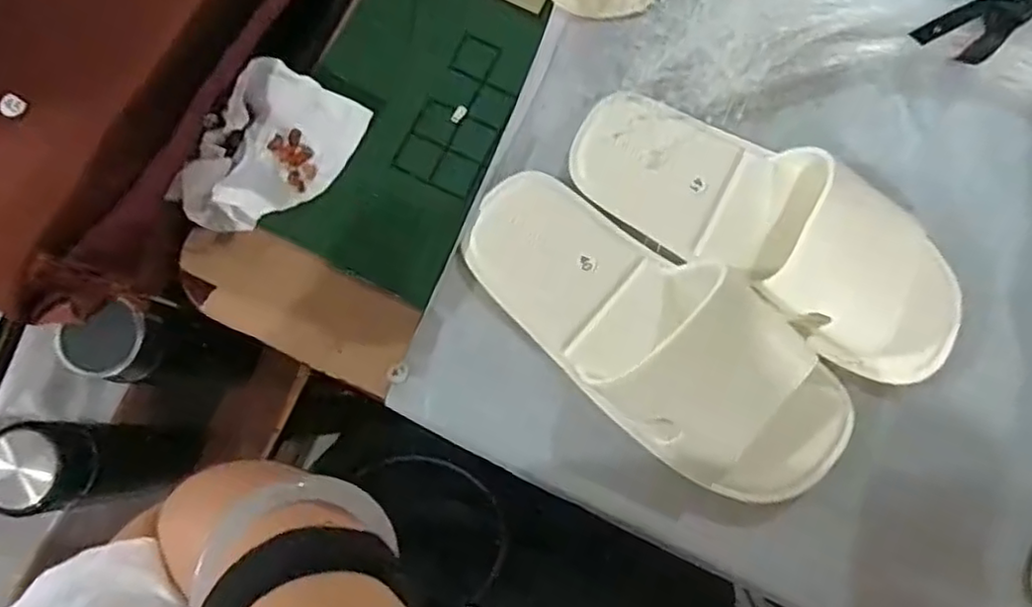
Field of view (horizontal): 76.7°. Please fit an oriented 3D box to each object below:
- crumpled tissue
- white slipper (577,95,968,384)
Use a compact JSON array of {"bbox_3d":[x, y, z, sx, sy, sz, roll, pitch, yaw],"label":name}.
[{"bbox_3d":[-0.164,-0.099,0.442,0.085,0.025,0.116,25,79,4],"label":"crumpled tissue"},{"bbox_3d":[0.166,-0.053,0.425,0.276,0.051,0.108,34,80,6],"label":"white slipper"}]

